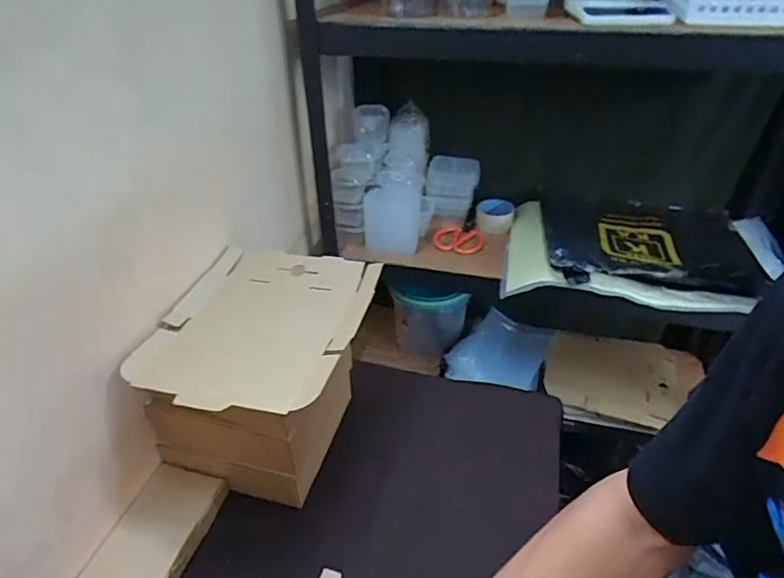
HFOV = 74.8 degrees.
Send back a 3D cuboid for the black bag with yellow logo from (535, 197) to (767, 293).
[{"bbox_3d":[0.515,-0.101,1.058,0.398,0.091,0.385,6,32,8],"label":"black bag with yellow logo"}]

